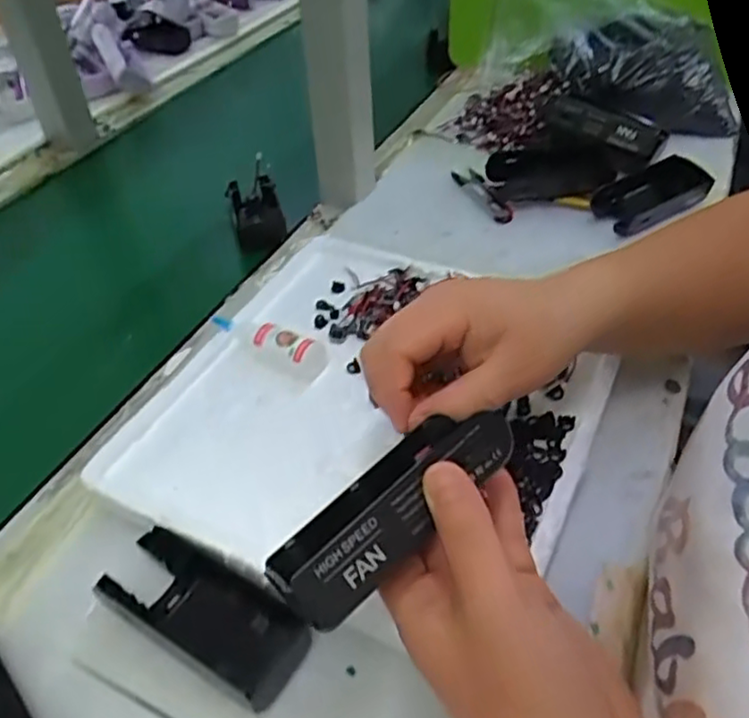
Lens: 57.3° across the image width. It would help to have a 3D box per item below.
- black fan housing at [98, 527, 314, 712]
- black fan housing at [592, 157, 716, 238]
[{"bbox_3d":[-0.083,0.124,0.338,0.103,0.018,0.043,20,47,24],"label":"black fan housing"},{"bbox_3d":[0.239,-0.146,0.598,0.099,0.031,0.051,-23,45,-19],"label":"black fan housing"}]

